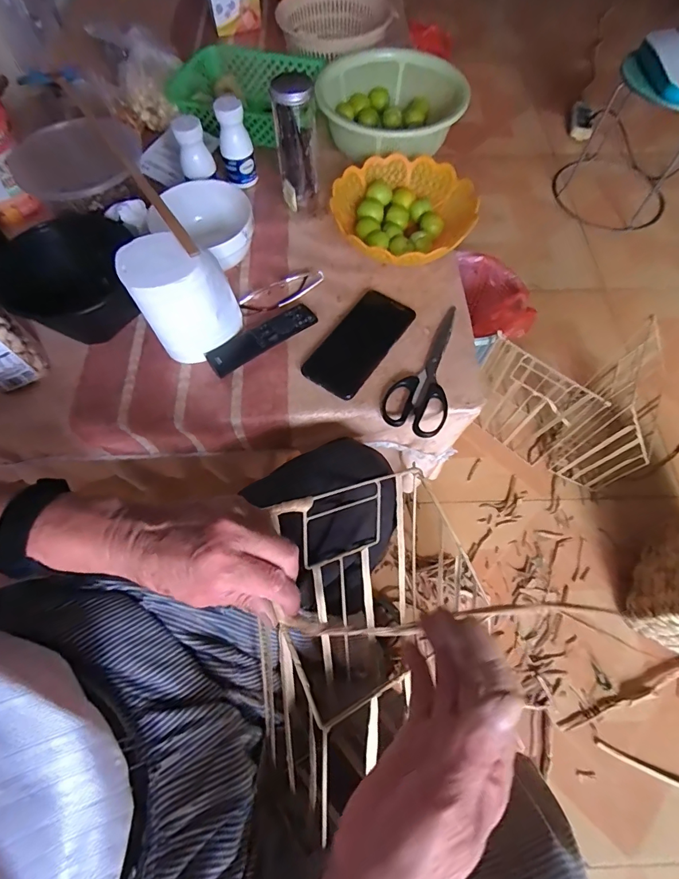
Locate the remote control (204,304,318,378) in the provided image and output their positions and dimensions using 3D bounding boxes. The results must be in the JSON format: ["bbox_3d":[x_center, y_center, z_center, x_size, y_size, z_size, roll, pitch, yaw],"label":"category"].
[{"bbox_3d":[-0.097,-0.127,0.530,0.145,0.019,0.037,-33,70,-14],"label":"remote control"}]

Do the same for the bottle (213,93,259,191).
[{"bbox_3d":[-0.154,-0.440,0.620,0.045,0.104,0.043,-12,66,-6],"label":"bottle"}]

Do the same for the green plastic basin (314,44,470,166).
[{"bbox_3d":[0.085,-0.537,0.683,0.227,0.068,0.232,-4,66,-2],"label":"green plastic basin"}]

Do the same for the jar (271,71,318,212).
[{"bbox_3d":[-0.059,-0.403,0.582,0.055,0.162,0.055,0,66,0],"label":"jar"}]

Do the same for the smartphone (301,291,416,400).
[{"bbox_3d":[0.025,-0.126,0.537,0.078,0.007,0.160,33,70,14],"label":"smartphone"}]

